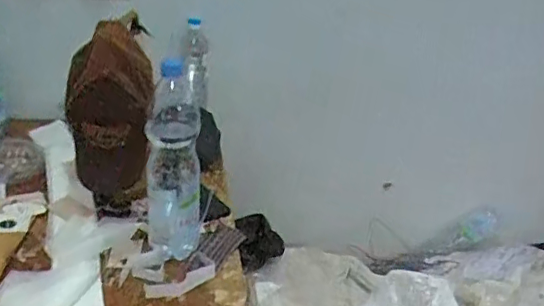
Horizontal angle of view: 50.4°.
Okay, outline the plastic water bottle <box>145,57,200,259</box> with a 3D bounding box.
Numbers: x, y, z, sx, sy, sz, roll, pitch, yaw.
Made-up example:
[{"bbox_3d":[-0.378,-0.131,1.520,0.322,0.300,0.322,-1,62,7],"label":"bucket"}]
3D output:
[{"bbox_3d":[-0.158,0.034,0.937,0.089,0.308,0.091,8,26,5],"label":"plastic water bottle"}]

